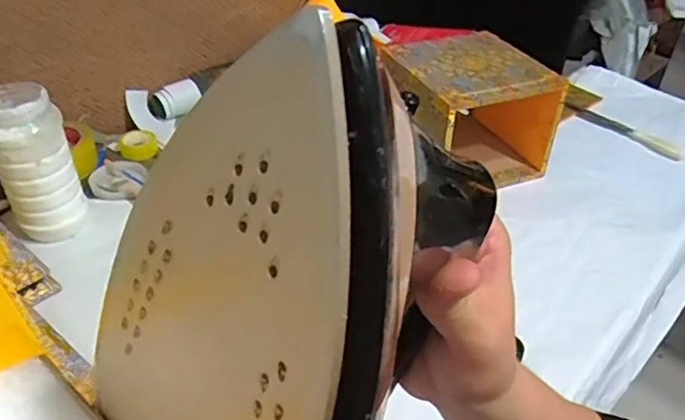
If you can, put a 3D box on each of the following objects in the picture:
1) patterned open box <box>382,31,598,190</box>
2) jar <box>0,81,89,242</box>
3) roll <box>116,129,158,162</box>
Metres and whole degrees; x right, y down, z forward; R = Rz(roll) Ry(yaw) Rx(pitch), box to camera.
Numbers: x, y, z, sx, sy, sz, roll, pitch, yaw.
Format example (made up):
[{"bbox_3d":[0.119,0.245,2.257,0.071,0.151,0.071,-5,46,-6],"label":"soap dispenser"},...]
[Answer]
[{"bbox_3d":[0.173,-0.134,0.791,0.183,0.145,0.170,-14,41,-20],"label":"patterned open box"},{"bbox_3d":[-0.342,-0.053,0.647,0.077,0.155,0.069,-20,43,-26],"label":"jar"},{"bbox_3d":[-0.295,-0.093,0.835,0.054,0.020,0.055,2,38,-1],"label":"roll"}]

